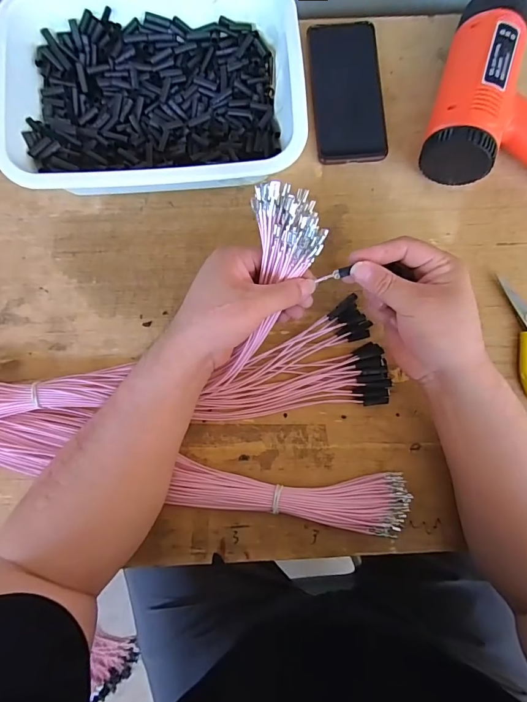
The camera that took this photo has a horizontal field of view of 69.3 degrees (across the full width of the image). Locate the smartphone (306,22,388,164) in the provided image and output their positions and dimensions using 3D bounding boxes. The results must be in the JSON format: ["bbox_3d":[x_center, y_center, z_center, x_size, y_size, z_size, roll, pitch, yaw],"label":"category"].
[{"bbox_3d":[0.095,-0.290,0.430,0.078,0.016,0.155,-5,84,-1],"label":"smartphone"}]

